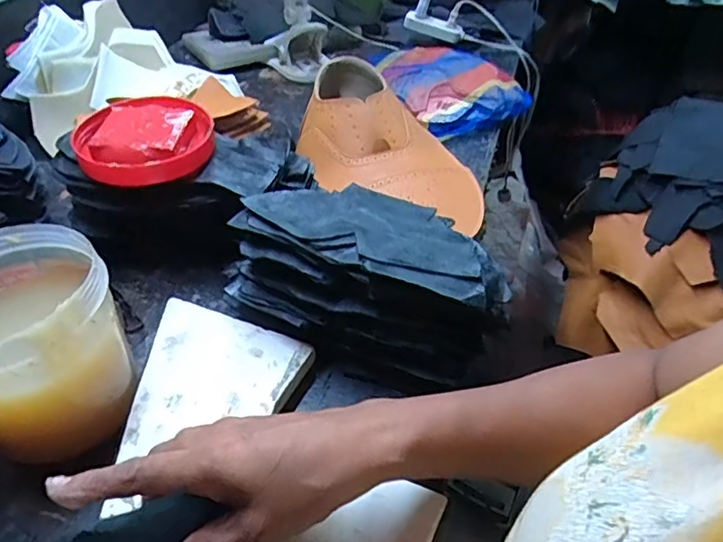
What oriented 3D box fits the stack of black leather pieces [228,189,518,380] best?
[{"bbox_3d":[0.002,-0.001,0.450,0.213,0.086,0.108,13,44,18],"label":"stack of black leather pieces"}]

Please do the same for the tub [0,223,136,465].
[{"bbox_3d":[-0.229,0.050,0.401,0.110,0.121,0.120,-32,49,-28],"label":"tub"}]

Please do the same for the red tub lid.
[{"bbox_3d":[-0.194,-0.119,0.512,0.110,0.034,0.108,-5,42,-1],"label":"red tub lid"}]

